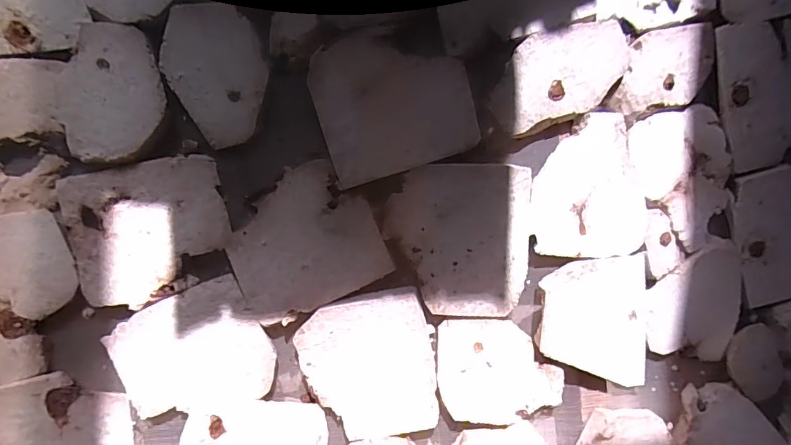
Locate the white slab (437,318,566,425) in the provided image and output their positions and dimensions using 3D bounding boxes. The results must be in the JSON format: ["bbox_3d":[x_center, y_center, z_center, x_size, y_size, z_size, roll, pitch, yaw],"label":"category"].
[{"bbox_3d":[0.081,0.116,0.364,0.093,0.019,0.078,0,92,-4],"label":"white slab"}]

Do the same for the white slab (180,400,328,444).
[{"bbox_3d":[-0.104,0.165,0.347,0.103,0.013,0.059,-4,93,-4],"label":"white slab"}]

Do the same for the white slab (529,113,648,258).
[{"bbox_3d":[0.149,-0.027,0.353,0.089,0.012,0.104,3,92,-4],"label":"white slab"}]

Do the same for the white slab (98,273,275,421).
[{"bbox_3d":[-0.153,0.099,0.354,0.107,0.010,0.091,-21,94,-3],"label":"white slab"}]

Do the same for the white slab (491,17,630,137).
[{"bbox_3d":[0.121,-0.108,0.345,0.102,0.016,0.063,-21,94,-3],"label":"white slab"}]

